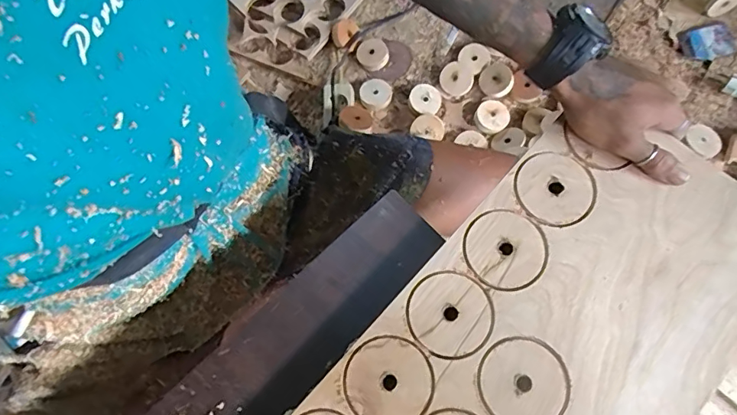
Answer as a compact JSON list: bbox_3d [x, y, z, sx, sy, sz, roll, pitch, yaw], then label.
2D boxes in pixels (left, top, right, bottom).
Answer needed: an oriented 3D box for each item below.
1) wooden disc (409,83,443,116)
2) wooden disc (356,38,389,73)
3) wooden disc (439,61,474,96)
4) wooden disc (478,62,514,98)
[{"bbox_3d":[0.110,-0.207,0.926,0.056,0.009,0.062,-42,82,-5],"label":"wooden disc"},{"bbox_3d":[0.010,-0.312,0.976,0.067,0.018,0.074,29,76,9],"label":"wooden disc"},{"bbox_3d":[0.172,-0.249,0.936,0.063,0.018,0.070,-1,76,-6],"label":"wooden disc"},{"bbox_3d":[0.243,-0.241,0.918,0.063,0.015,0.065,-39,61,10],"label":"wooden disc"}]

